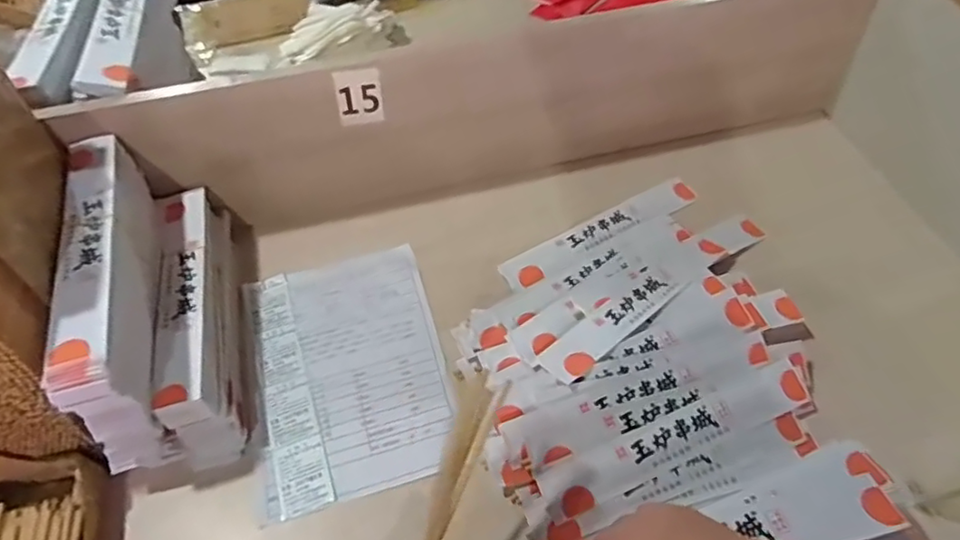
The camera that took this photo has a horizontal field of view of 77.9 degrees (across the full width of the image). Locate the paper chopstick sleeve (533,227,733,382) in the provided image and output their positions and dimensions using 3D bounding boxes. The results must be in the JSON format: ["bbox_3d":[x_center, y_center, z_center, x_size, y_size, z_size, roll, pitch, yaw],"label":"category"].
[{"bbox_3d":[0.179,0.031,0.653,0.281,0.006,0.046,-32,50,-30],"label":"paper chopstick sleeve"}]

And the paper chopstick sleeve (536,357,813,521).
[{"bbox_3d":[0.190,0.158,0.565,0.275,0.004,0.045,-21,76,-11],"label":"paper chopstick sleeve"}]

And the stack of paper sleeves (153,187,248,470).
[{"bbox_3d":[-0.304,0.049,0.645,0.063,0.089,0.316,-16,54,-9],"label":"stack of paper sleeves"}]

